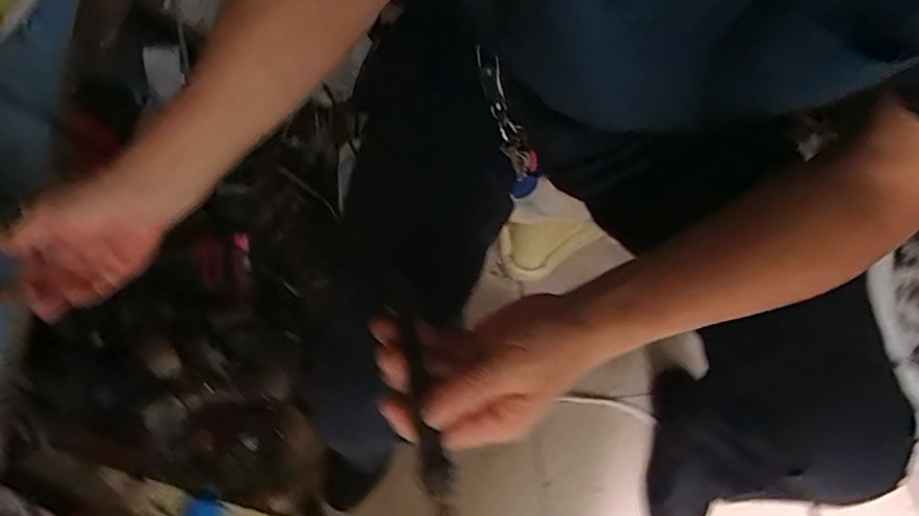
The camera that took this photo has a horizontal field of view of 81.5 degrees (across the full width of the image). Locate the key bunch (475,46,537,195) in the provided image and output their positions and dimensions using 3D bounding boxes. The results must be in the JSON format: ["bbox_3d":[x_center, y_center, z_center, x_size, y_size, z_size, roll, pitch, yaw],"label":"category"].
[{"bbox_3d":[0.048,-0.127,0.525,0.031,0.020,0.157,-28,123,-4],"label":"key bunch"}]

